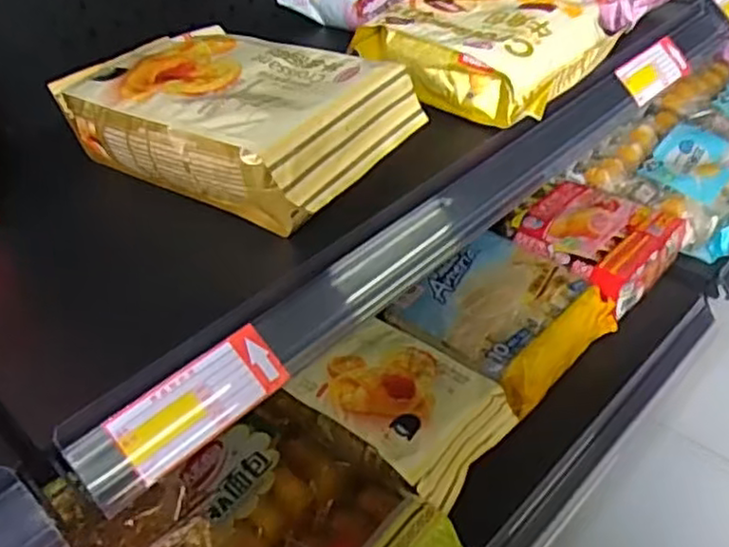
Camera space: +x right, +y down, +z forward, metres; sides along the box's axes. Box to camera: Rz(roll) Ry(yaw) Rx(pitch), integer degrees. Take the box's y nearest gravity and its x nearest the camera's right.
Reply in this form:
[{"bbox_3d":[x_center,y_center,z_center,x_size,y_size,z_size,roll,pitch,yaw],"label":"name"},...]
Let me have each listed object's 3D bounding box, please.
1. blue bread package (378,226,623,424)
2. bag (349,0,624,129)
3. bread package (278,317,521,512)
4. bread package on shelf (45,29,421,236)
[{"bbox_3d":[0.153,0.046,0.764,0.179,0.060,0.176,-32,44,-28],"label":"blue bread package"},{"bbox_3d":[0.100,-0.194,0.573,0.141,0.063,0.183,-33,44,-29],"label":"bag"},{"bbox_3d":[0.032,0.126,0.687,0.199,0.049,0.138,23,48,34],"label":"bread package"},{"bbox_3d":[-0.102,-0.121,0.515,0.261,0.062,0.142,21,46,32],"label":"bread package on shelf"}]

